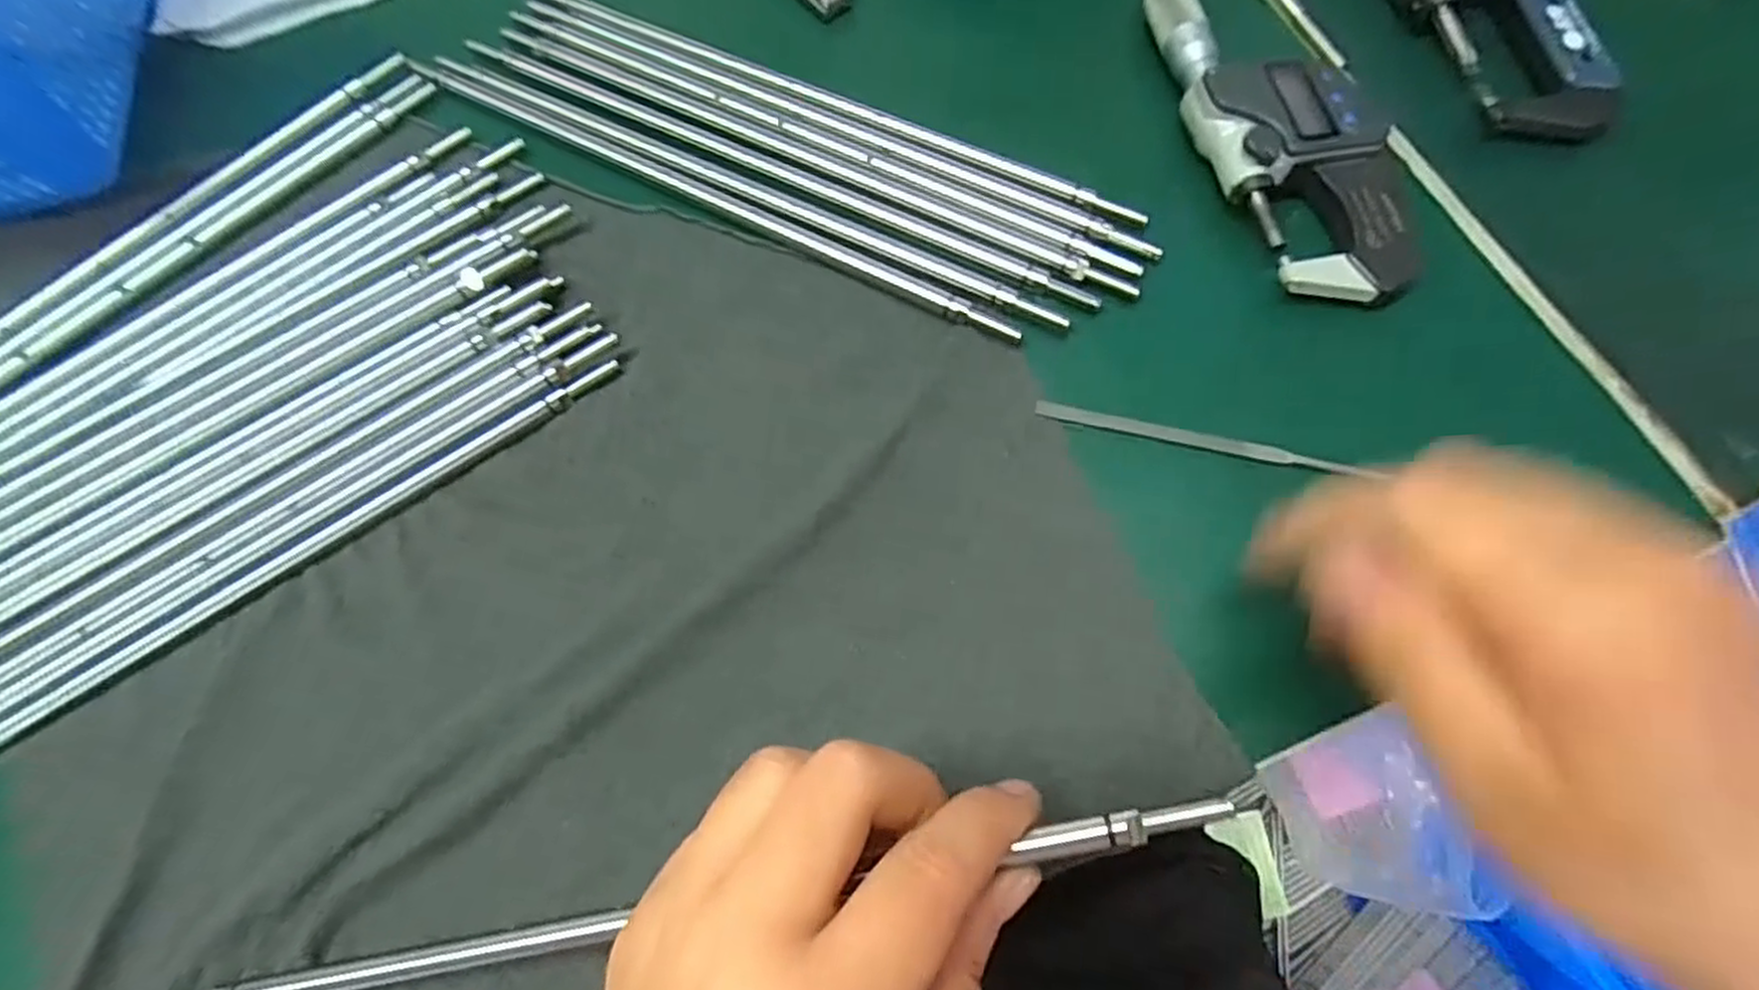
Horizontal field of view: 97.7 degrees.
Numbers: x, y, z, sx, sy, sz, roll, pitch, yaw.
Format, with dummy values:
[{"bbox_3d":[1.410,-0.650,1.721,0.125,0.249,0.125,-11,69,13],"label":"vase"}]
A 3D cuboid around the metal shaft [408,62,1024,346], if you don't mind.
[{"bbox_3d":[-0.069,-0.113,0.285,0.265,0.005,0.008,28,74,11],"label":"metal shaft"}]

